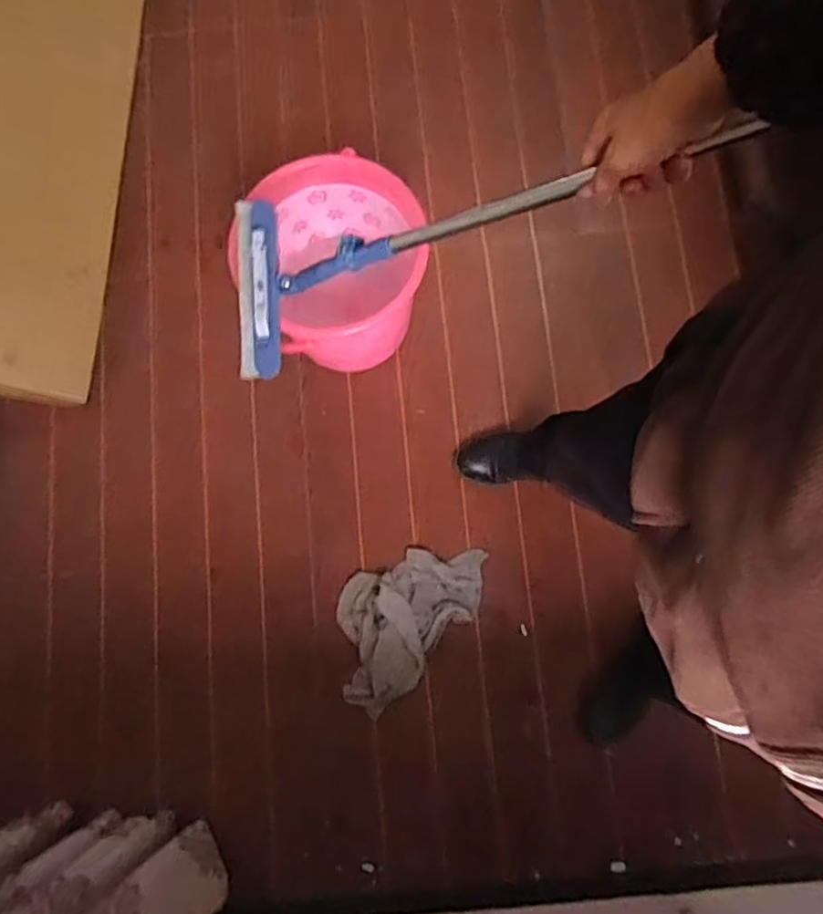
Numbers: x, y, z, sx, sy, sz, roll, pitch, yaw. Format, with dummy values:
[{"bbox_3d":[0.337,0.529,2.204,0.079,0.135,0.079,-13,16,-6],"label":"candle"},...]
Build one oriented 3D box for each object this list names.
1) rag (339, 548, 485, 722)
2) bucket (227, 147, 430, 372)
[{"bbox_3d":[-0.019,0.282,1.223,0.199,0.032,0.336,41,84,8],"label":"rag"},{"bbox_3d":[-0.135,-0.315,1.194,0.265,0.314,0.316,9,80,4],"label":"bucket"}]

